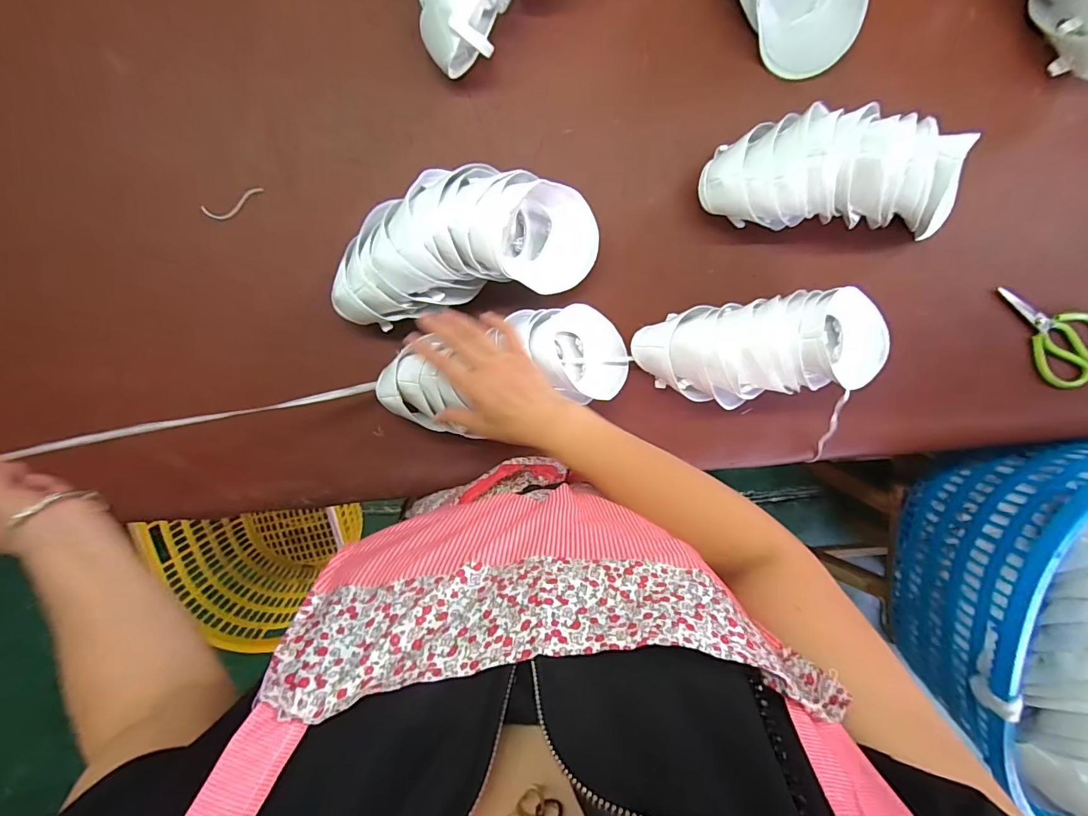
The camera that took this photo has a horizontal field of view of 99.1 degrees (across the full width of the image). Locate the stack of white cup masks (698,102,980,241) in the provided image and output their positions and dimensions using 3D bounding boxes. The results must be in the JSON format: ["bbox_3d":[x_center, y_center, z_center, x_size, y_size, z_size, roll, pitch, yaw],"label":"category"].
[{"bbox_3d":[0.375,-0.286,0.563,0.352,0.106,0.128,4,100,-4],"label":"stack of white cup masks"}]

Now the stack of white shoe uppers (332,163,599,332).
[{"bbox_3d":[-0.095,-0.196,0.540,0.308,0.089,0.148,-13,100,0],"label":"stack of white shoe uppers"}]

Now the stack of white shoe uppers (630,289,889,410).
[{"bbox_3d":[0.272,-0.071,0.590,0.298,0.111,0.139,-9,100,-1],"label":"stack of white shoe uppers"}]

